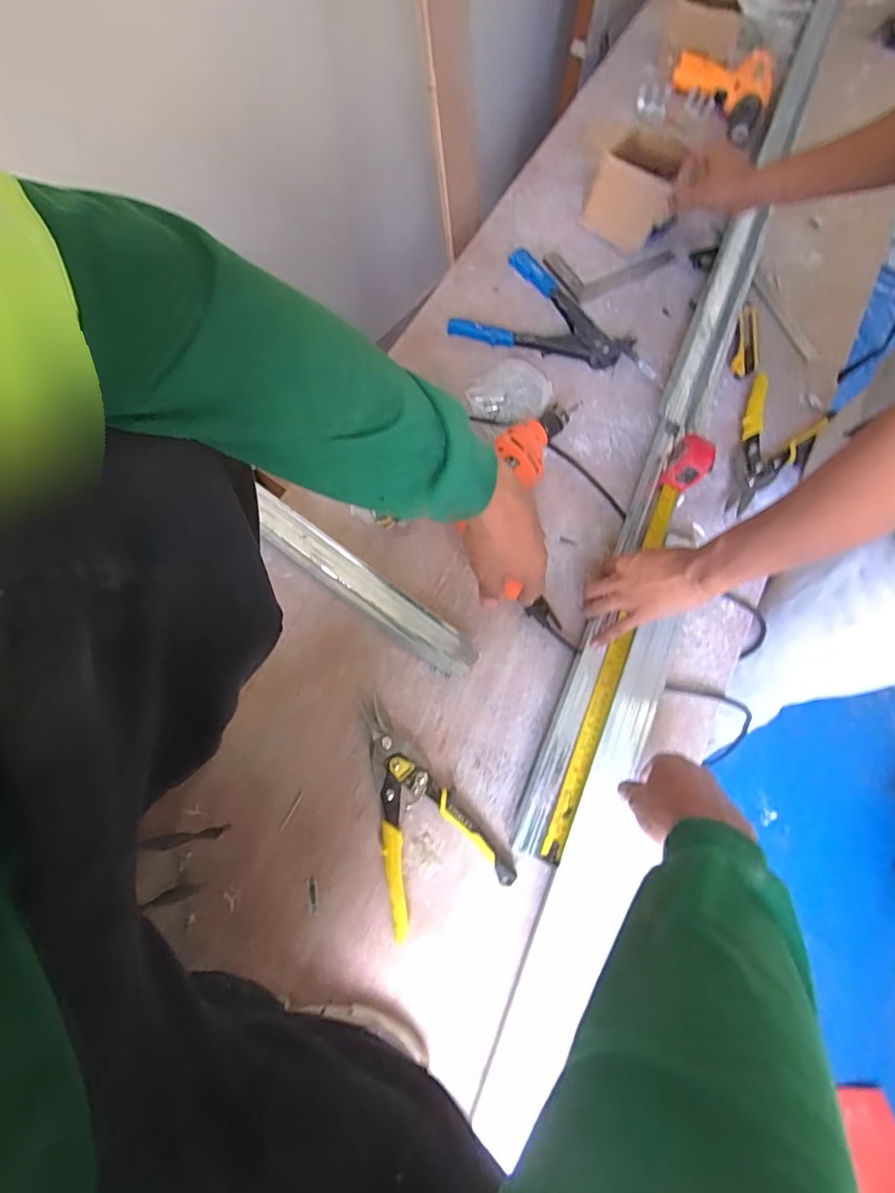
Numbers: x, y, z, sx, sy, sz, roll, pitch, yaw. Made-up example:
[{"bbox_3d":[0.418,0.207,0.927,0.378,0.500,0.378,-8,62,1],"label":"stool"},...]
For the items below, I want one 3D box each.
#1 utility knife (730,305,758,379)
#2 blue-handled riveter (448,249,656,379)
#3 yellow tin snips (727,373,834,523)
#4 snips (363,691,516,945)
[{"bbox_3d":[0.443,-0.380,0.810,0.037,0.014,0.141,15,71,3],"label":"utility knife"},{"bbox_3d":[0.170,-0.430,0.824,0.295,0.024,0.175,16,71,4],"label":"blue-handled riveter"},{"bbox_3d":[0.431,-0.207,0.752,0.113,0.020,0.211,36,73,10],"label":"yellow tin snips"},{"bbox_3d":[-0.012,0.225,0.597,0.128,0.027,0.232,-10,71,-5],"label":"snips"}]

